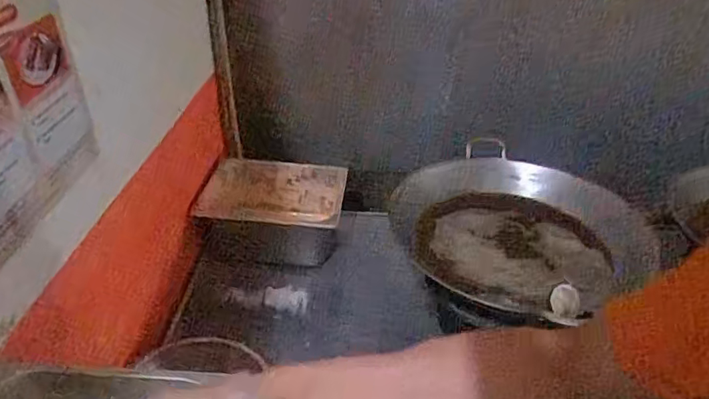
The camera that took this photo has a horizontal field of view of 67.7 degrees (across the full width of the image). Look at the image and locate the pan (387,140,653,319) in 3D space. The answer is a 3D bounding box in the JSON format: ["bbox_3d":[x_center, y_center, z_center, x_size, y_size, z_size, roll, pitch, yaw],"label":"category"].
[{"bbox_3d":[0.306,0.046,1.043,0.460,0.114,0.422,1,33,-1],"label":"pan"}]

